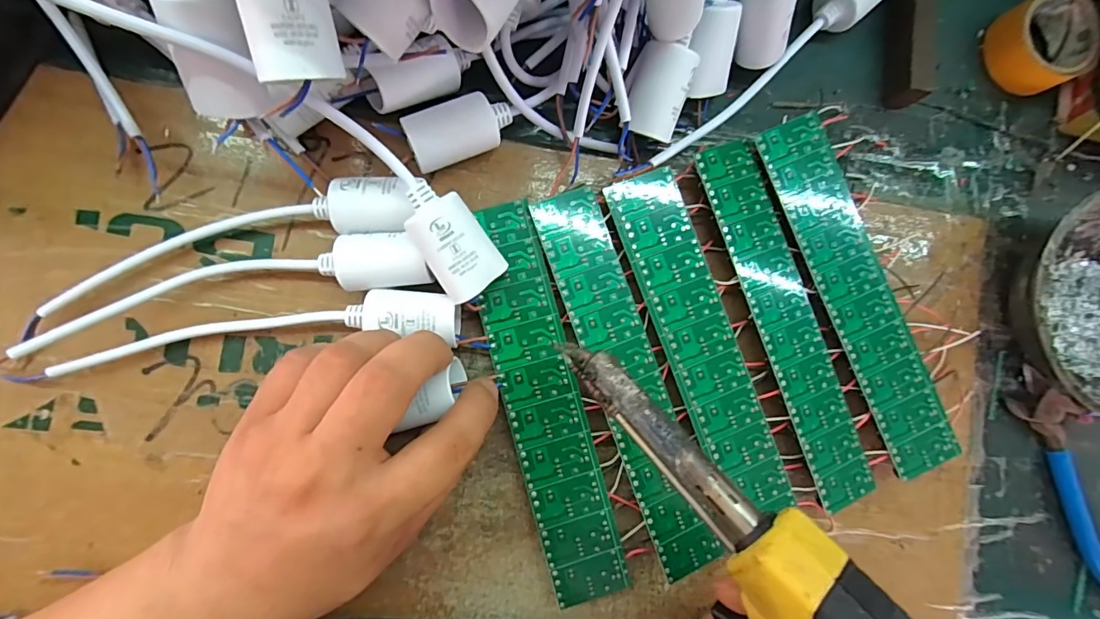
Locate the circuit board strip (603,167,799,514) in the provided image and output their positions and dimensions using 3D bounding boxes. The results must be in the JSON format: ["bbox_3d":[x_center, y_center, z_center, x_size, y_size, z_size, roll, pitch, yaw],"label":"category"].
[{"bbox_3d":[0.079,0.019,0.250,0.039,0.004,0.185,-21,91,-7],"label":"circuit board strip"}]

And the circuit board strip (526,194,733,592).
[{"bbox_3d":[0.040,0.037,0.244,0.036,0.005,0.200,-20,91,-7],"label":"circuit board strip"}]

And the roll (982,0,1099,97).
[{"bbox_3d":[0.293,-0.158,0.284,0.048,0.025,0.052,-26,92,-7],"label":"roll"}]

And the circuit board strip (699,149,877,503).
[{"bbox_3d":[0.128,0.007,0.263,0.038,0.019,0.198,-20,91,-7],"label":"circuit board strip"}]

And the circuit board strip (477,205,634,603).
[{"bbox_3d":[-0.002,0.046,0.241,0.040,0.004,0.199,-13,89,-7],"label":"circuit board strip"}]

